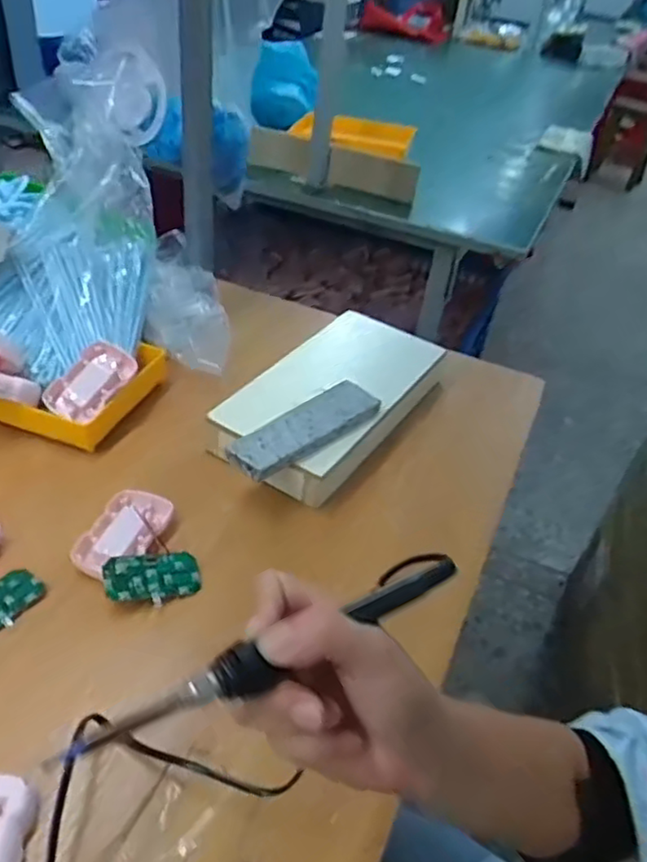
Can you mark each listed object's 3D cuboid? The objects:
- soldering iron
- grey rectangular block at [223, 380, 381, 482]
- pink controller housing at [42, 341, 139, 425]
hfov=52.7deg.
[{"bbox_3d":[-0.008,0.093,0.291,0.205,0.013,0.018,-15,45,-38],"label":"soldering iron"},{"bbox_3d":[-0.017,-0.005,0.602,0.155,0.018,0.049,-27,51,-35],"label":"grey rectangular block"},{"bbox_3d":[-0.227,-0.047,0.639,0.052,0.016,0.086,35,66,2],"label":"pink controller housing"}]

